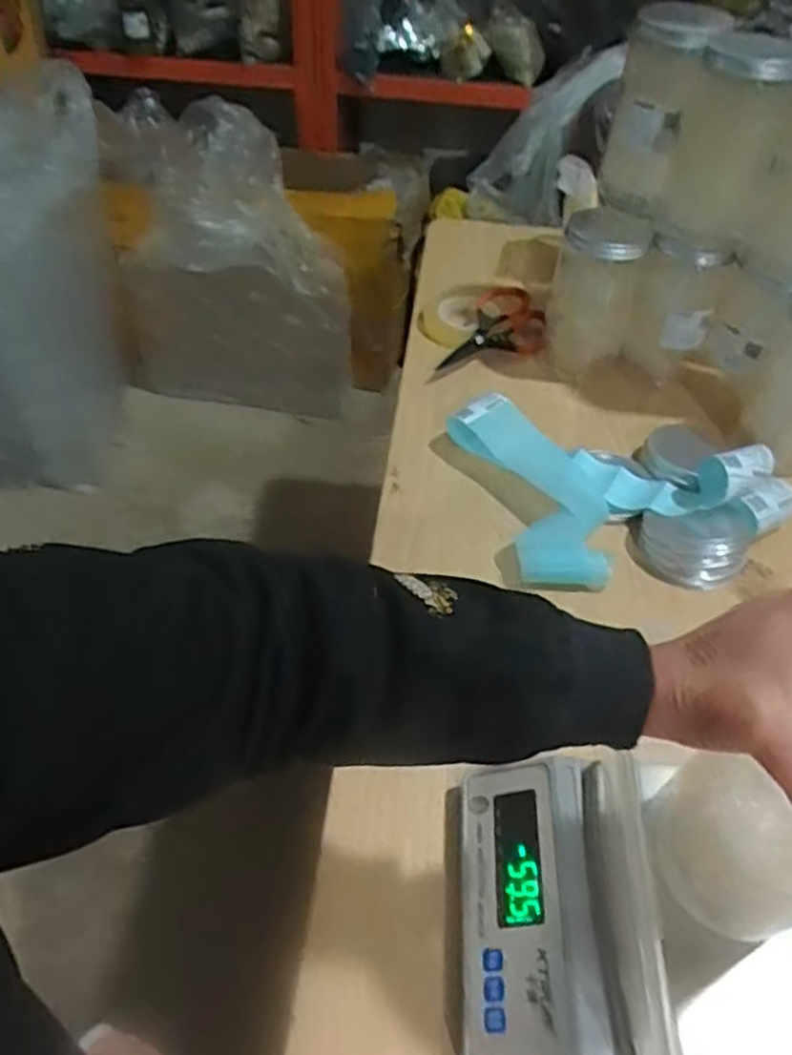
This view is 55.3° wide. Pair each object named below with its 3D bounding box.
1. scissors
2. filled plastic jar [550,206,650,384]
[{"bbox_3d":[0.114,-0.249,0.982,0.176,0.031,0.103,-28,82,-16],"label":"scissors"},{"bbox_3d":[0.238,-0.276,0.924,0.095,0.189,0.091,10,47,7],"label":"filled plastic jar"}]

